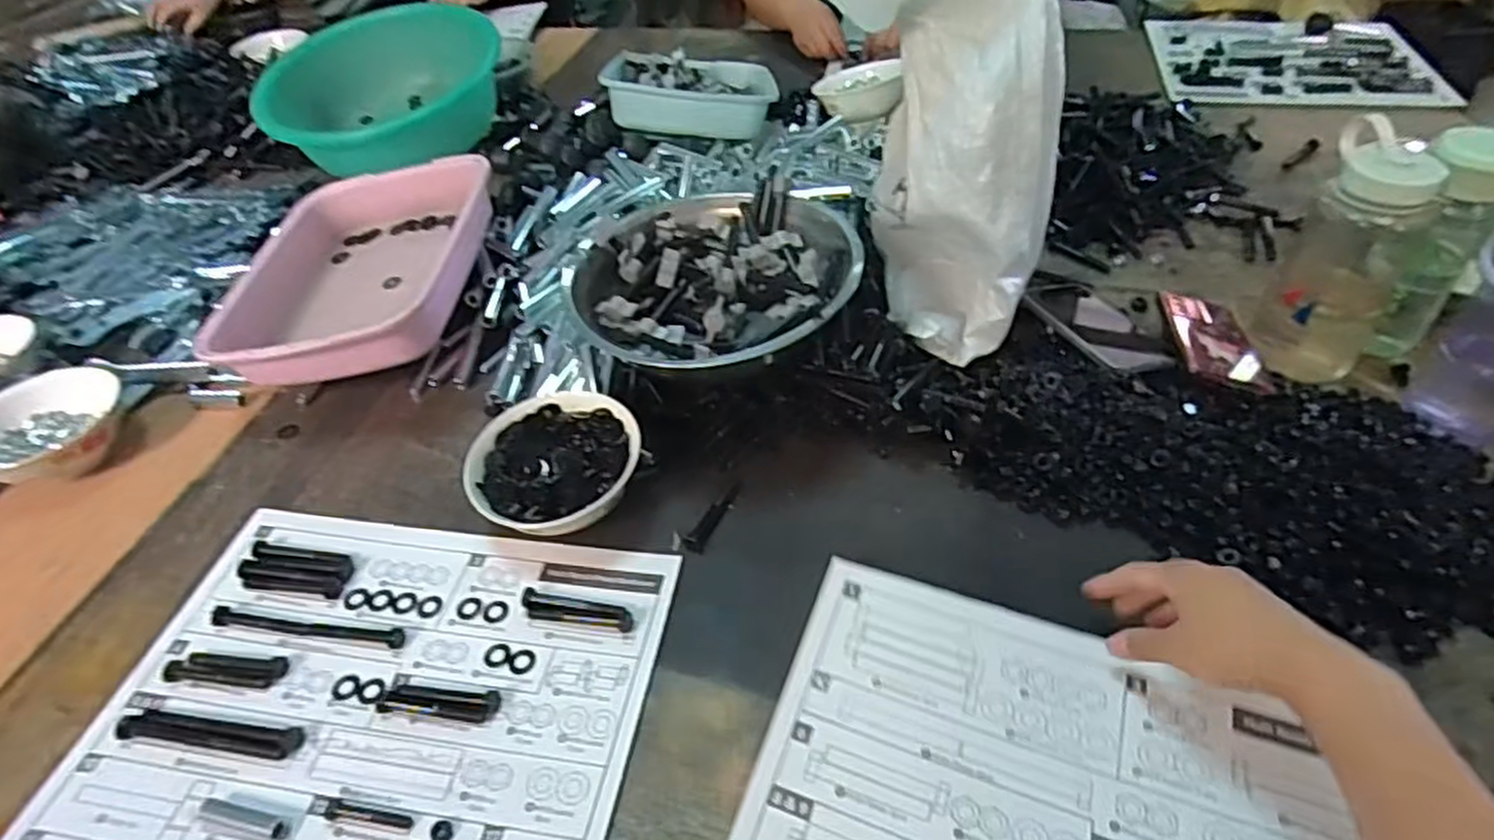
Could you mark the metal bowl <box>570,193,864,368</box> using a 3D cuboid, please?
[{"bbox_3d":[-0.028,-0.118,0.713,0.238,0.095,0.238,-3,46,3],"label":"metal bowl"}]

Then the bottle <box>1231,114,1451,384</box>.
[{"bbox_3d":[0.523,-0.147,0.685,0.100,0.200,0.107,27,54,27],"label":"bottle"}]

